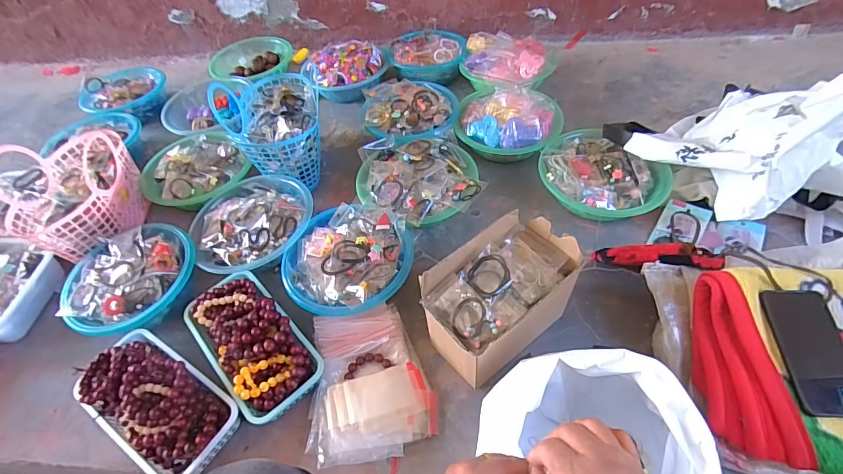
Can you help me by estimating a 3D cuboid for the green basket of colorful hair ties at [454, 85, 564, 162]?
[{"bbox_3d":[0.195,-0.249,0.941,0.226,0.104,0.192,1,51,7],"label":"green basket of colorful hair ties"}]

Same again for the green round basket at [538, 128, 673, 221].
[{"bbox_3d":[0.349,-0.113,0.833,0.195,0.084,0.232,-39,57,-23],"label":"green round basket"}]

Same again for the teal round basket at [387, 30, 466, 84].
[{"bbox_3d":[0.016,-0.504,1.155,0.204,0.062,0.188,4,52,9],"label":"teal round basket"}]

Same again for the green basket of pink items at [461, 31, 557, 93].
[{"bbox_3d":[0.220,-0.431,1.068,0.231,0.102,0.256,8,52,12],"label":"green basket of pink items"}]

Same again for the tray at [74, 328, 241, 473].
[{"bbox_3d":[-0.396,0.235,0.610,0.251,0.088,0.129,24,58,23],"label":"tray"}]

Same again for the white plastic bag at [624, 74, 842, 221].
[{"bbox_3d":[0.662,-0.184,0.729,0.504,0.192,0.310,7,52,12],"label":"white plastic bag"}]

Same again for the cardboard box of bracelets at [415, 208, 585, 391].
[{"bbox_3d":[0.116,0.097,0.626,0.211,0.177,0.124,-33,55,-19],"label":"cardboard box of bracelets"}]

